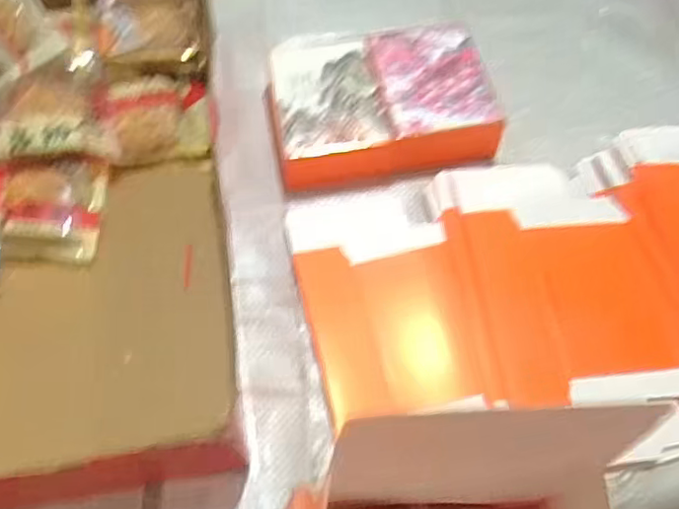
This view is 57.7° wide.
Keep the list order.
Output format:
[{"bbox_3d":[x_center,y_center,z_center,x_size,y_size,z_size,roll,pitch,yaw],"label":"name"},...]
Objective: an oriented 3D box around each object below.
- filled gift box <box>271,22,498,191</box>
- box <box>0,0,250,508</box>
[{"bbox_3d":[0.037,-0.135,0.562,0.194,0.042,0.152,-8,60,-4],"label":"filled gift box"},{"bbox_3d":[-0.264,-0.046,0.491,0.331,0.081,0.492,-7,60,-4],"label":"box"}]

